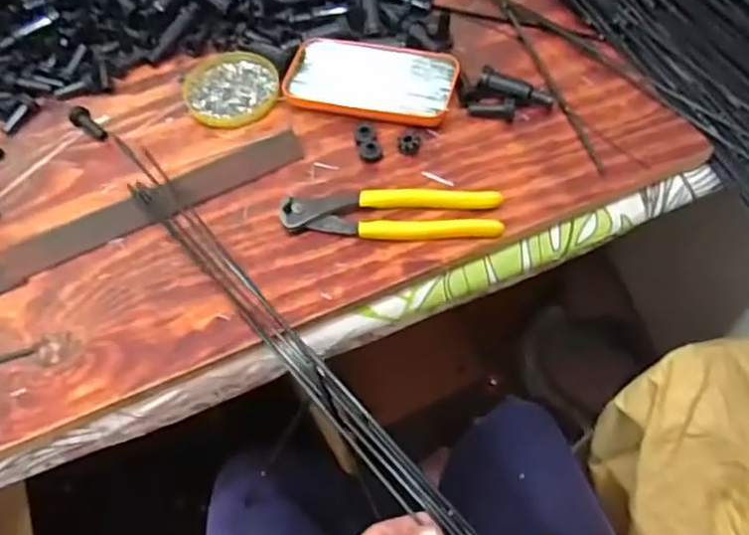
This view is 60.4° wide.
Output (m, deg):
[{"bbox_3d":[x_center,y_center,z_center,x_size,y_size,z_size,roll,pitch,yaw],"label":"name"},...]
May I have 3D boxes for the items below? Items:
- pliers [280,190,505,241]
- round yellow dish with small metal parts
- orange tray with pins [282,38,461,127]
[{"bbox_3d":[0.013,-0.041,0.487,0.162,0.014,0.040,2,58,5],"label":"pliers"},{"bbox_3d":[-0.129,-0.166,0.579,0.082,0.008,0.095,-11,57,-3],"label":"round yellow dish with small metal parts"},{"bbox_3d":[-0.002,-0.165,0.564,0.146,0.015,0.078,13,59,11],"label":"orange tray with pins"}]

